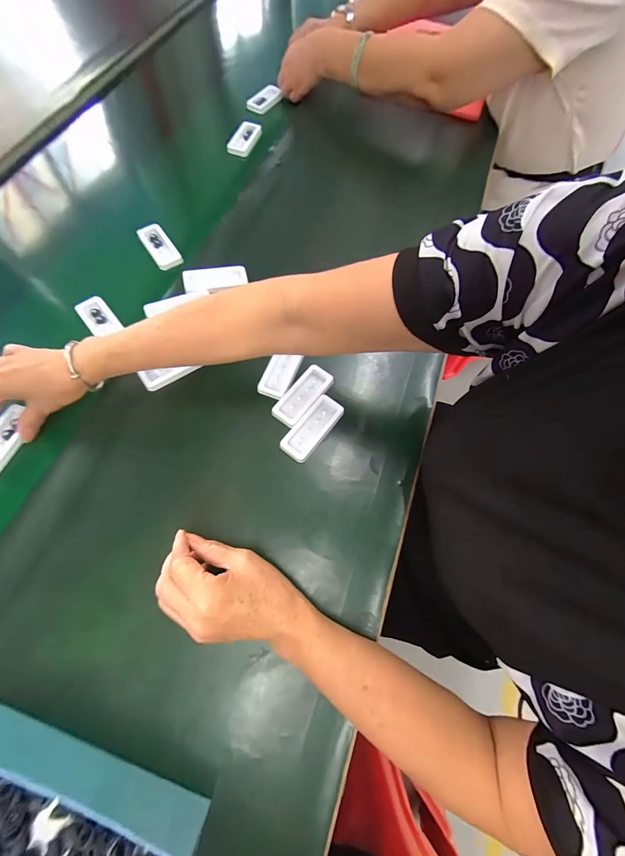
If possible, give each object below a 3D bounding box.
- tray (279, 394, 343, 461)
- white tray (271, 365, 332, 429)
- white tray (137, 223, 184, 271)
[{"bbox_3d":[0.000,-0.001,0.375,0.038,0.009,0.089,36,74,13],"label":"tray"},{"bbox_3d":[-0.013,-0.042,0.389,0.039,0.005,0.088,37,75,13],"label":"white tray"},{"bbox_3d":[-0.237,-0.282,0.481,0.037,0.013,0.095,-33,73,-11],"label":"white tray"}]

